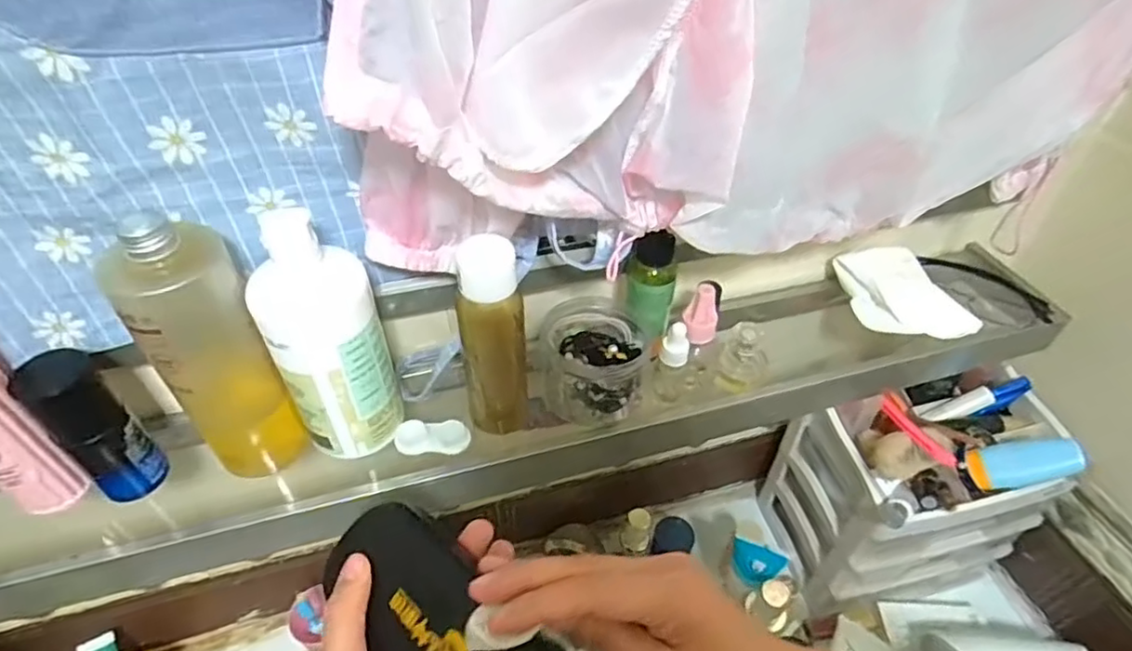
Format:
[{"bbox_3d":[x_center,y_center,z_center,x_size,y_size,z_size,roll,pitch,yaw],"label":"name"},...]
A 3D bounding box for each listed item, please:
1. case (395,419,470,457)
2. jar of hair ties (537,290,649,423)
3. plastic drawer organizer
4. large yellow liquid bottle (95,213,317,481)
[{"bbox_3d":[-0.099,0.083,0.459,0.054,0.011,0.022,1,45,-1],"label":"case"},{"bbox_3d":[0.021,0.025,0.475,0.077,0.065,0.079,1,45,-1],"label":"jar of hair ties"},{"bbox_3d":[0.402,0.192,0.725,0.241,0.280,0.164,-5,45,-7],"label":"plastic drawer organizer"},{"bbox_3d":[-0.225,0.018,0.395,0.062,0.197,0.061,-28,52,-26],"label":"large yellow liquid bottle"}]

